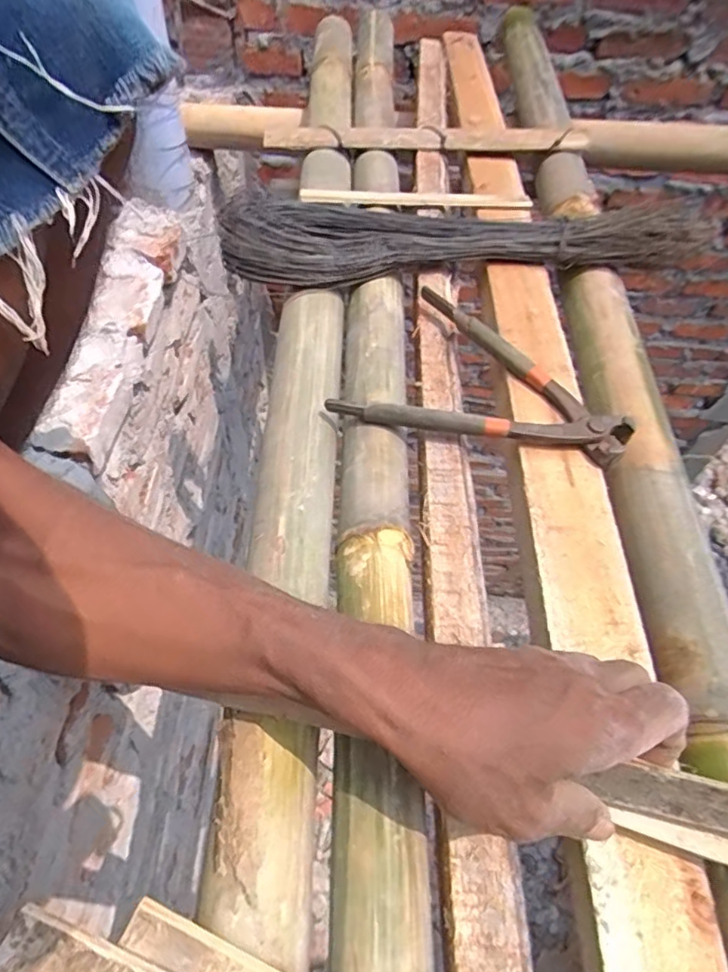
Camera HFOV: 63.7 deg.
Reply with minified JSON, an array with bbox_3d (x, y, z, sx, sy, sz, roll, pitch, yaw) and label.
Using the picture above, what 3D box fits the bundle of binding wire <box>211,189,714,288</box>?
[{"bbox_3d":[0.091,-0.239,0.554,0.436,0.048,0.118,-2,54,-5],"label":"bundle of binding wire"}]

